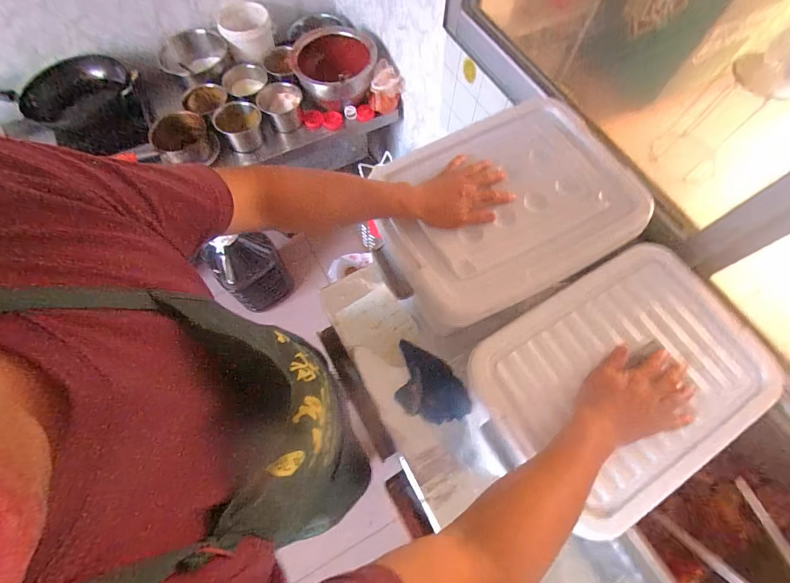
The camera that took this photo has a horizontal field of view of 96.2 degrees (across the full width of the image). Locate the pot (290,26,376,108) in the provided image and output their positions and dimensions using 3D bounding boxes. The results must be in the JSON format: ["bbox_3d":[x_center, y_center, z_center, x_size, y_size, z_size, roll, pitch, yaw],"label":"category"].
[{"bbox_3d":[-0.221,-0.815,1.289,0.289,0.127,0.275,-13,68,-7],"label":"pot"}]

